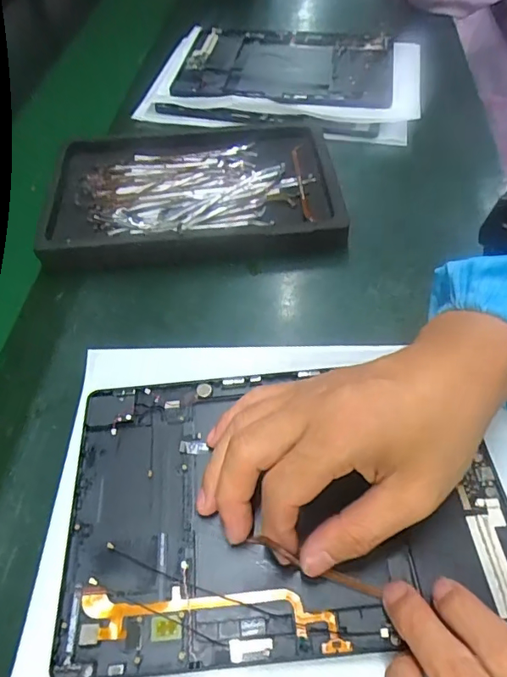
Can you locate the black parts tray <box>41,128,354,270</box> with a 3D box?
[{"bbox_3d":[-0.050,-0.130,0.422,0.239,0.033,0.166,-5,53,1],"label":"black parts tray"}]

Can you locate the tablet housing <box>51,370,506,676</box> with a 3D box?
[{"bbox_3d":[0.017,0.086,0.271,0.235,0.009,0.154,-6,53,1],"label":"tablet housing"}]

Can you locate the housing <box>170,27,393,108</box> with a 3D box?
[{"bbox_3d":[0.035,-0.303,0.542,0.230,0.014,0.162,5,54,9],"label":"housing"}]

